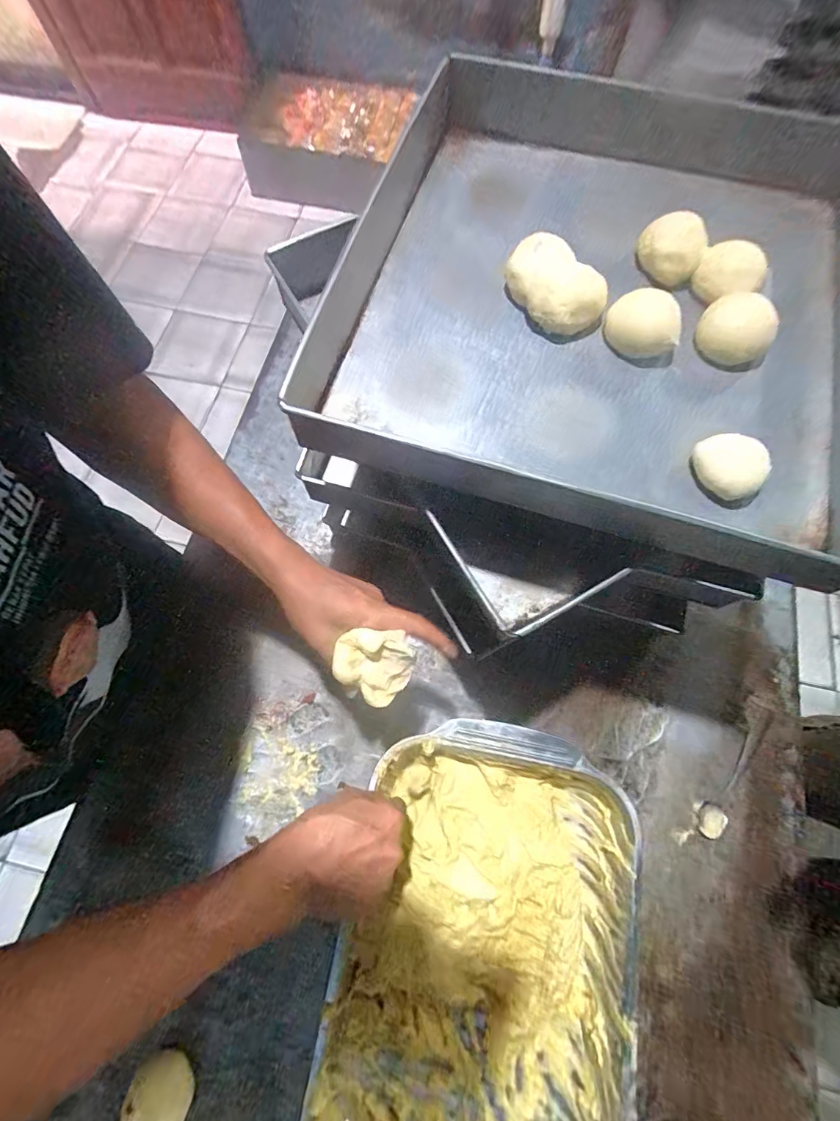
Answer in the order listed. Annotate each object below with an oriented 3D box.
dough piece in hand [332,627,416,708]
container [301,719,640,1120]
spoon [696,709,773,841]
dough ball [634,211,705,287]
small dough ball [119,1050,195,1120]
[{"bbox_3d":[-0.040,0.093,0.393,0.066,0.043,0.058,35,75,12],"label":"dough piece in hand"},{"bbox_3d":[0.059,0.385,0.424,0.266,0.072,0.417,10,72,5],"label":"container"},{"bbox_3d":[0.365,0.242,0.510,0.027,0.012,0.168,35,74,11],"label":"spoon"},{"bbox_3d":[0.236,-0.295,0.413,0.057,0.046,0.047,23,73,9],"label":"dough ball"},{"bbox_3d":[-0.246,0.509,0.418,0.059,0.041,0.062,0,71,-1],"label":"small dough ball"}]

